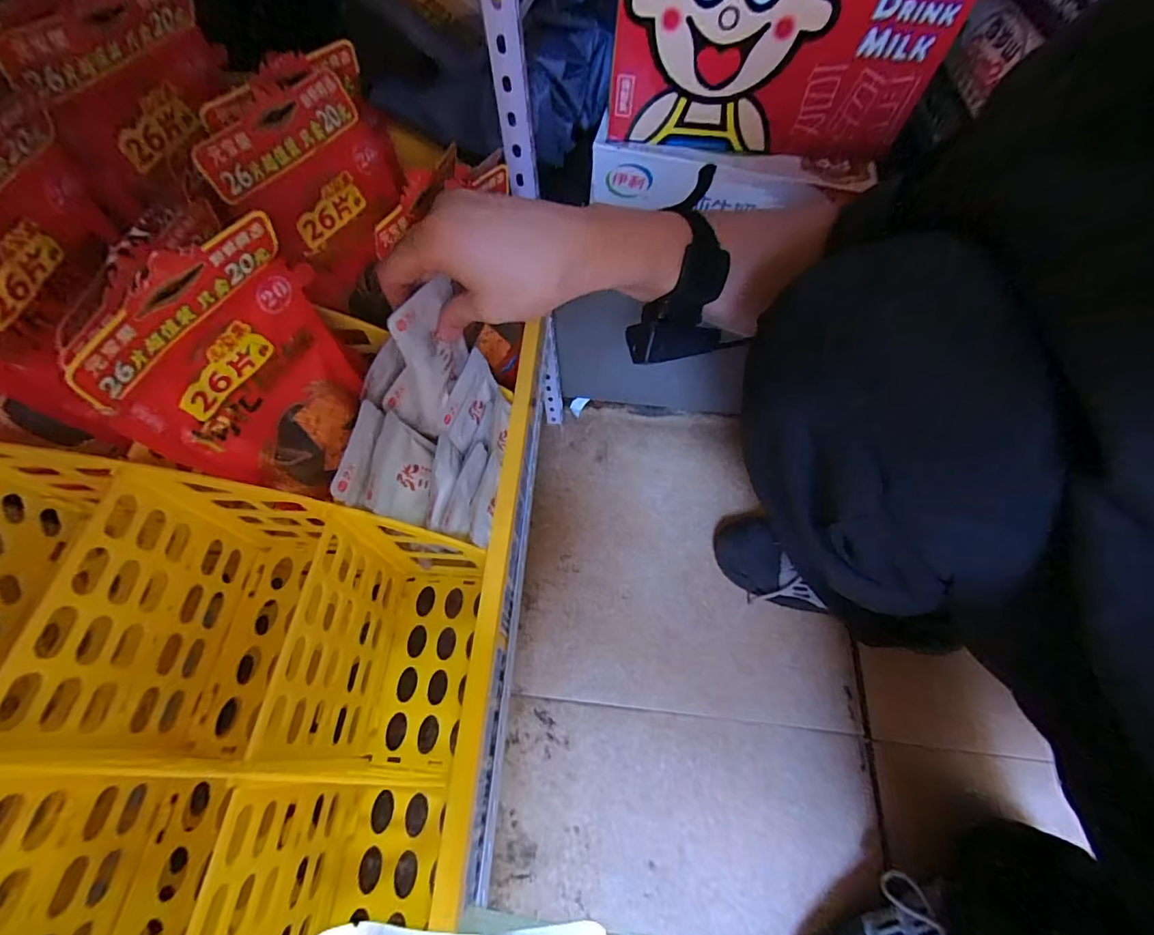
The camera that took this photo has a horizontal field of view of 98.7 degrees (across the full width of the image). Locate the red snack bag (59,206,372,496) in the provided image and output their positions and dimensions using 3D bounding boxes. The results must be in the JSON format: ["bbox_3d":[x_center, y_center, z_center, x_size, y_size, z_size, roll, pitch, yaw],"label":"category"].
[{"bbox_3d":[-0.187,-0.053,0.295,0.029,0.155,0.127,25,64,10],"label":"red snack bag"}]

